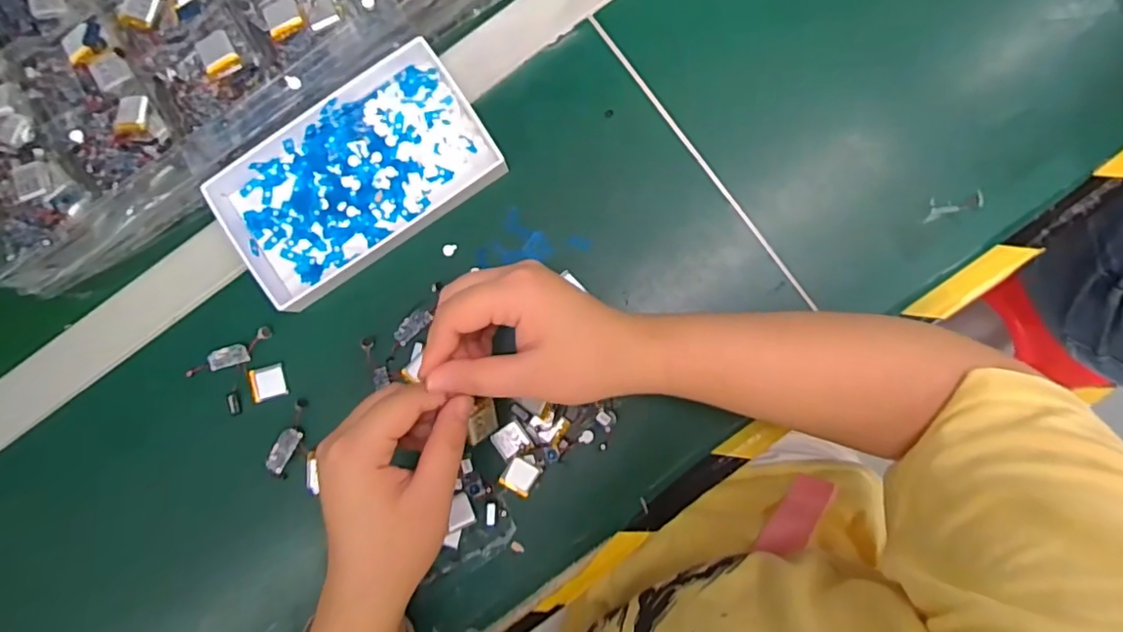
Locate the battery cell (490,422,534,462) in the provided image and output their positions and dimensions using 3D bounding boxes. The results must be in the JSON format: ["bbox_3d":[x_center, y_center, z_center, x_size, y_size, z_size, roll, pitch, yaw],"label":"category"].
[{"bbox_3d":[-0.032,0.081,0.387,0.020,0.004,0.021,-35,85,1],"label":"battery cell"}]

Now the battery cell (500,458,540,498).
[{"bbox_3d":[-0.027,0.104,0.384,0.020,0.006,0.022,29,88,5],"label":"battery cell"}]

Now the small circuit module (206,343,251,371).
[{"bbox_3d":[-0.226,0.028,0.404,0.027,0.009,0.013,-16,85,2],"label":"small circuit module"}]

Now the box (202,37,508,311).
[{"bbox_3d":[-0.135,-0.093,0.398,0.175,0.025,0.105,-35,85,1],"label":"box"}]

